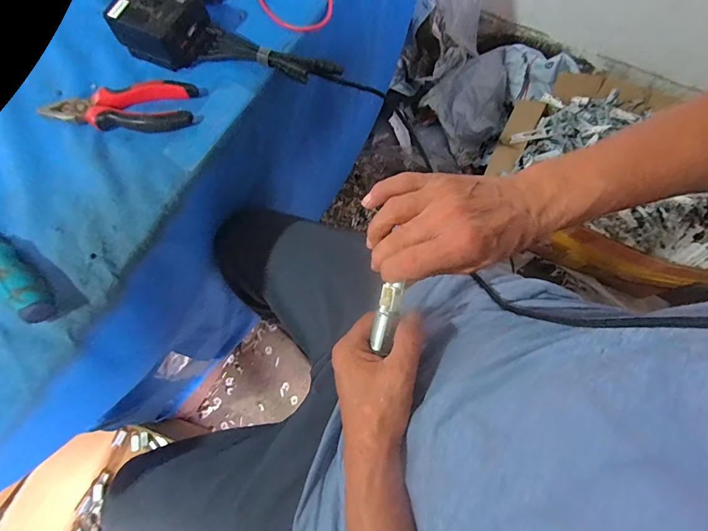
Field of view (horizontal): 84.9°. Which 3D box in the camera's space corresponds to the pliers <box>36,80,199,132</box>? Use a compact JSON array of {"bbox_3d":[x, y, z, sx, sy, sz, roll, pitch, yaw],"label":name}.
[{"bbox_3d":[-0.245,-0.164,0.407,0.153,0.018,0.049,-6,71,0],"label":"pliers"}]

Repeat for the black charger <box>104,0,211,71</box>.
[{"bbox_3d":[-0.209,-0.269,0.427,0.092,0.047,0.080,21,73,8],"label":"black charger"}]

